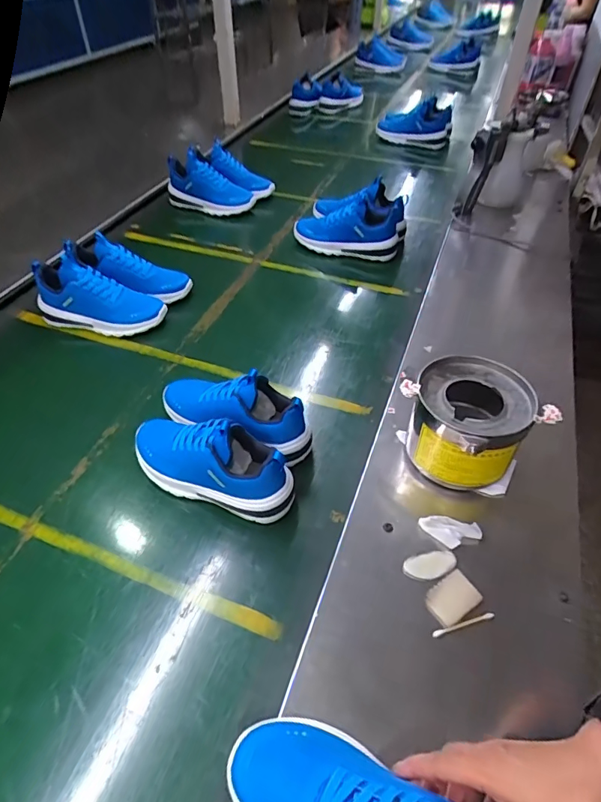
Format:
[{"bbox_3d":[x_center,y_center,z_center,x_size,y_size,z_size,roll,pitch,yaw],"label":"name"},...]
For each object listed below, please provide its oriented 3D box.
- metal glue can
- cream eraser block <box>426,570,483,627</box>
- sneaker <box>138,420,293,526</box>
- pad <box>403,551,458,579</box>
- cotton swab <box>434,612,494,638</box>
[{"bbox_3d":[0.210,0.036,0.609,0.133,0.125,0.136,1,46,-1],"label":"metal glue can"},{"bbox_3d":[0.167,0.214,0.514,0.056,0.004,0.041,-29,52,-24],"label":"cream eraser block"},{"bbox_3d":[-0.120,0.071,0.621,0.236,0.118,0.094,19,49,16],"label":"sneaker"},{"bbox_3d":[0.149,0.188,0.539,0.060,0.005,0.029,-10,48,-11],"label":"pad"},{"bbox_3d":[0.171,0.234,0.495,0.072,0.004,0.007,-13,47,-11],"label":"cotton swab"}]

